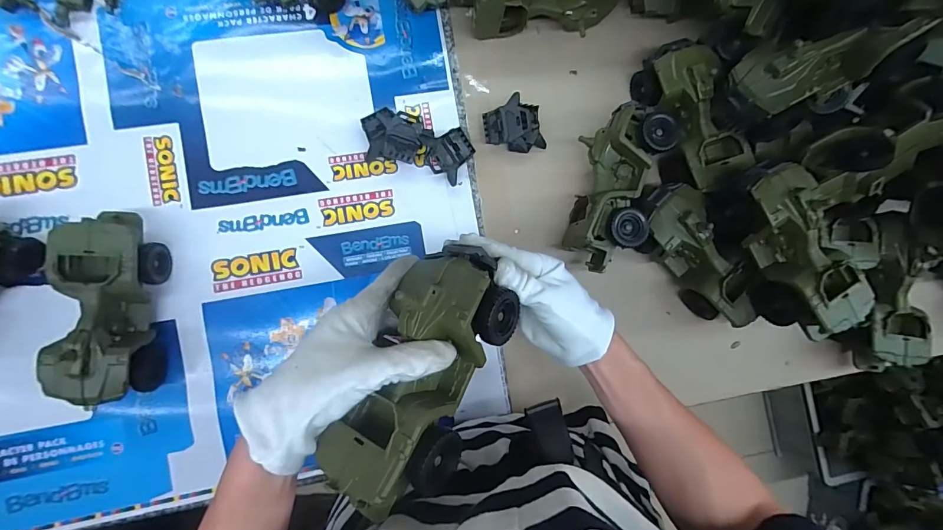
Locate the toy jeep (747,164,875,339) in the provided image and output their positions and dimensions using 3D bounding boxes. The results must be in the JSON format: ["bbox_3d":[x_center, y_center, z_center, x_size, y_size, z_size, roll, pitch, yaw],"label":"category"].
[{"bbox_3d":[0.342,-0.017,0.453,0.078,0.075,0.172,-22,90,-7],"label":"toy jeep"}]

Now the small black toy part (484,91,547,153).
[{"bbox_3d":[0.050,-0.169,0.519,0.070,0.032,0.063,-15,89,-7],"label":"small black toy part"}]

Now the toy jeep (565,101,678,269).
[{"bbox_3d":[0.165,-0.092,0.501,0.093,0.078,0.196,18,86,-5],"label":"toy jeep"}]

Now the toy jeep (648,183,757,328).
[{"bbox_3d":[0.257,-0.006,0.507,0.073,0.078,0.180,-24,90,-7],"label":"toy jeep"}]

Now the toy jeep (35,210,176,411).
[{"bbox_3d":[-0.371,0.041,0.437,0.075,0.081,0.185,0,88,-6],"label":"toy jeep"}]

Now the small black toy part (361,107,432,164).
[{"bbox_3d":[-0.089,-0.152,0.504,0.075,0.027,0.058,0,88,-6],"label":"small black toy part"}]

